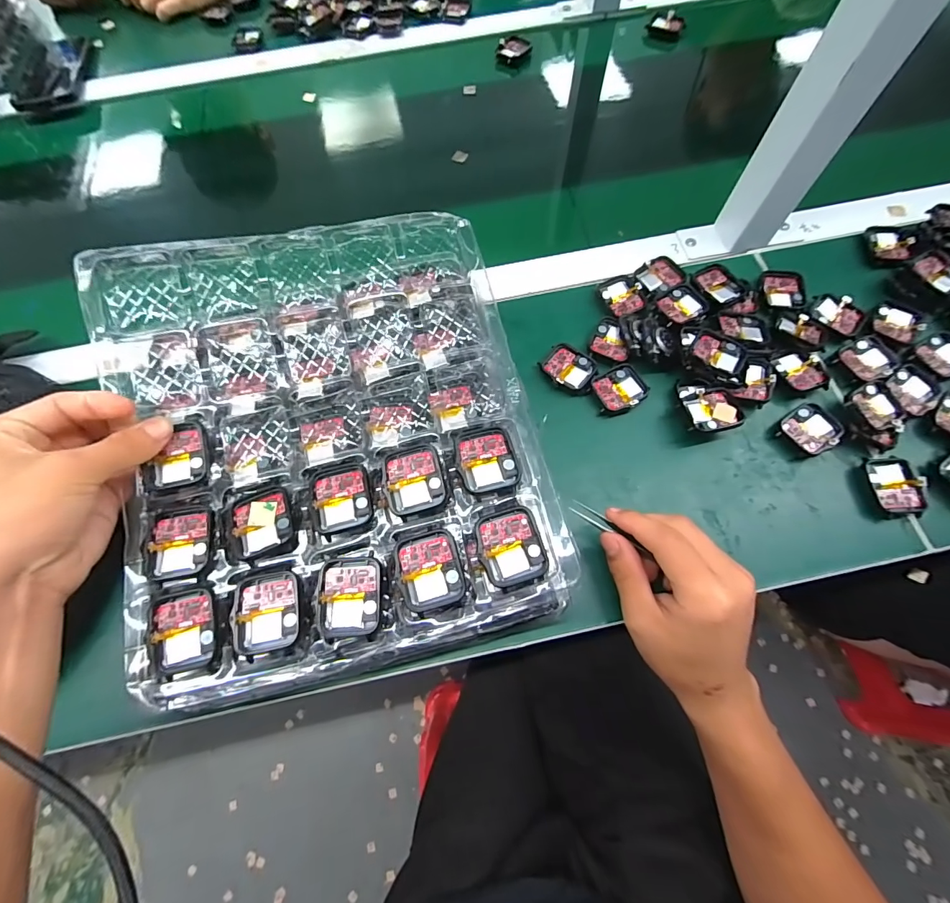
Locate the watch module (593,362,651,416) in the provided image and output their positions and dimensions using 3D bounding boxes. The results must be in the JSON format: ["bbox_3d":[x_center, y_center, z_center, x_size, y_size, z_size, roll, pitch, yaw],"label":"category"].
[{"bbox_3d":[0.124,-0.054,0.358,0.044,0.007,0.038,-28,70,-9],"label":"watch module"}]

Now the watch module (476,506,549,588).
[{"bbox_3d":[0.022,0.056,0.249,0.037,0.004,0.043,-16,69,-5],"label":"watch module"}]

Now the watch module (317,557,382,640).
[{"bbox_3d":[-0.072,0.084,0.243,0.036,0.004,0.043,-4,68,0],"label":"watch module"}]

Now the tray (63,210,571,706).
[{"bbox_3d":[-0.094,-0.016,0.277,0.254,0.033,0.294,-12,75,-5],"label":"tray"}]

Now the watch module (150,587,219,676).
[{"bbox_3d":[-0.165,0.101,0.238,0.035,0.004,0.044,-14,69,-4],"label":"watch module"}]

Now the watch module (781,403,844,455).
[{"bbox_3d":[0.275,-0.020,0.342,0.040,0.011,0.039,-32,71,-11],"label":"watch module"}]

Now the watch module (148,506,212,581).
[{"bbox_3d":[-0.177,0.054,0.254,0.035,0.006,0.042,-9,69,-2],"label":"watch module"}]

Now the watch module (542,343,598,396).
[{"bbox_3d":[0.083,-0.072,0.367,0.046,0.007,0.038,31,72,13],"label":"watch module"}]

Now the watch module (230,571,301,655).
[{"bbox_3d":[-0.120,0.093,0.244,0.038,0.007,0.043,-10,69,-3],"label":"watch module"}]

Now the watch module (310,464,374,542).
[{"bbox_3d":[-0.084,0.029,0.267,0.035,0.004,0.044,-18,69,-6],"label":"watch module"}]

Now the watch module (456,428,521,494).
[{"bbox_3d":[0.007,0.004,0.269,0.036,0.004,0.042,-14,69,-4],"label":"watch module"}]

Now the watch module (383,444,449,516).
[{"bbox_3d":[-0.038,0.017,0.267,0.038,0.005,0.041,-16,69,-5],"label":"watch module"}]

